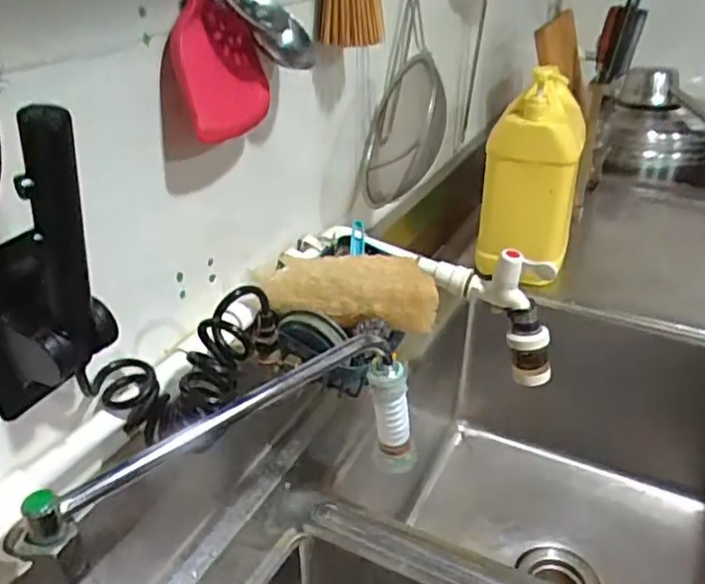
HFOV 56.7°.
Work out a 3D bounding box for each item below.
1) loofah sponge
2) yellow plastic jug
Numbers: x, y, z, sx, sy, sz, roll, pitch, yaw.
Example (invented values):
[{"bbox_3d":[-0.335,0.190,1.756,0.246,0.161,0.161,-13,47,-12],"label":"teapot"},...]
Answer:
[{"bbox_3d":[-0.003,0.000,0.629,0.167,0.057,0.062,-1,32,-2],"label":"loofah sponge"},{"bbox_3d":[0.266,-0.163,0.956,0.137,0.288,0.139,10,33,15],"label":"yellow plastic jug"}]

